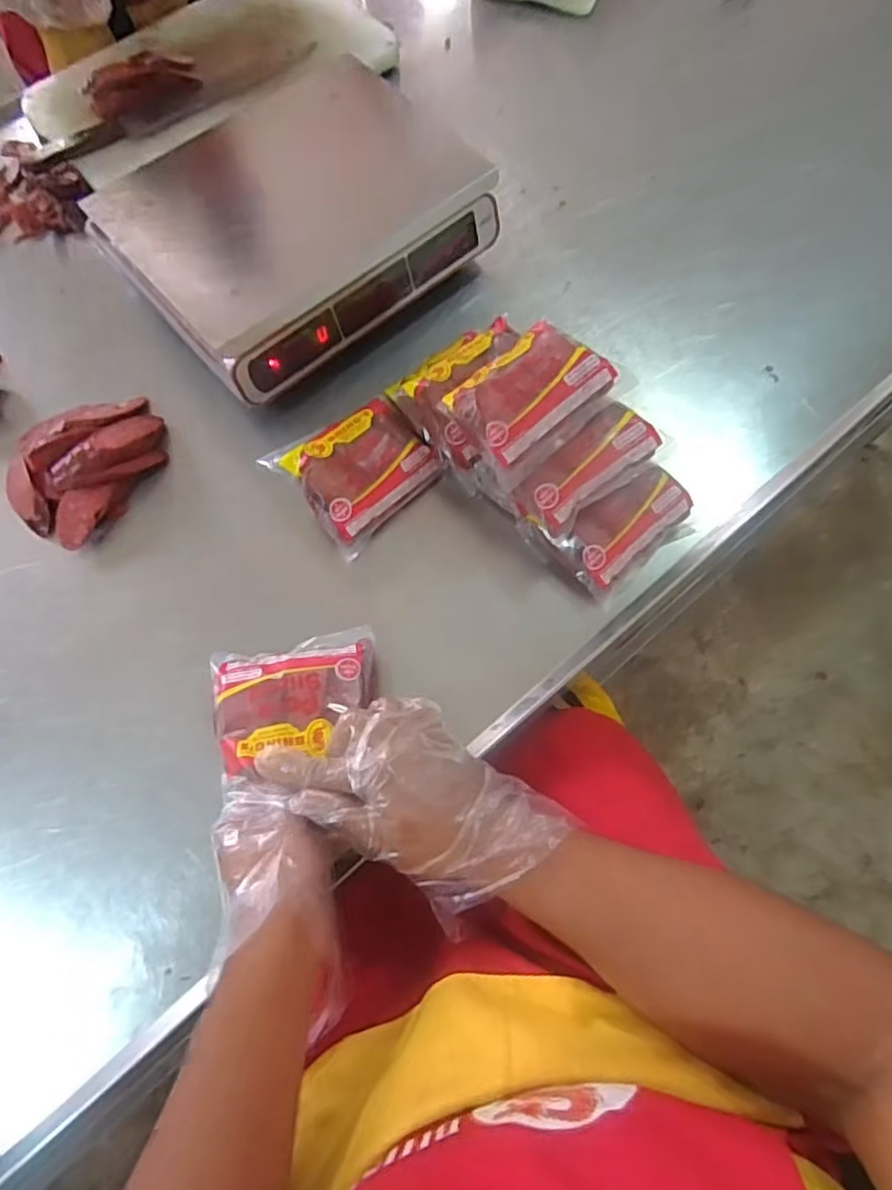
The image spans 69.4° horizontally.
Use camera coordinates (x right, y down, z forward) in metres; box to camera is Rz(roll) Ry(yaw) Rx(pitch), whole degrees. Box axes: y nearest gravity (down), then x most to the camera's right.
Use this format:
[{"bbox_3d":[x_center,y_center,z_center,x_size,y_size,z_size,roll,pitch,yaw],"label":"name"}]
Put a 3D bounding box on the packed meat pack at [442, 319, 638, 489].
[{"bbox_3d":[0.077,-0.179,0.564,0.134,0.028,0.103,-38,80,3],"label":"packed meat pack"}]

